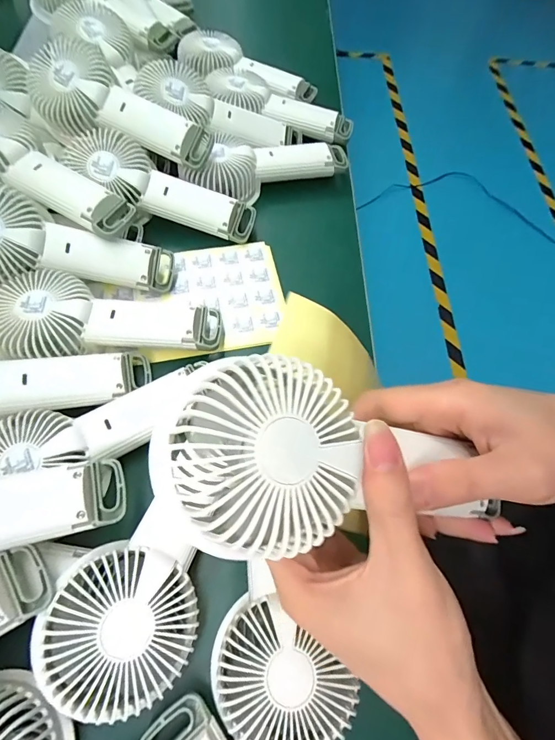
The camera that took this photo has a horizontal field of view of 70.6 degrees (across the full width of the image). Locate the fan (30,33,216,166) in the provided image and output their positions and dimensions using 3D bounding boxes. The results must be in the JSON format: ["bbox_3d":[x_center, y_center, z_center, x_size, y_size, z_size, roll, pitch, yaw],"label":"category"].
[{"bbox_3d":[-0.154,-0.247,0.371,0.178,0.044,0.074,23,65,8],"label":"fan"}]

